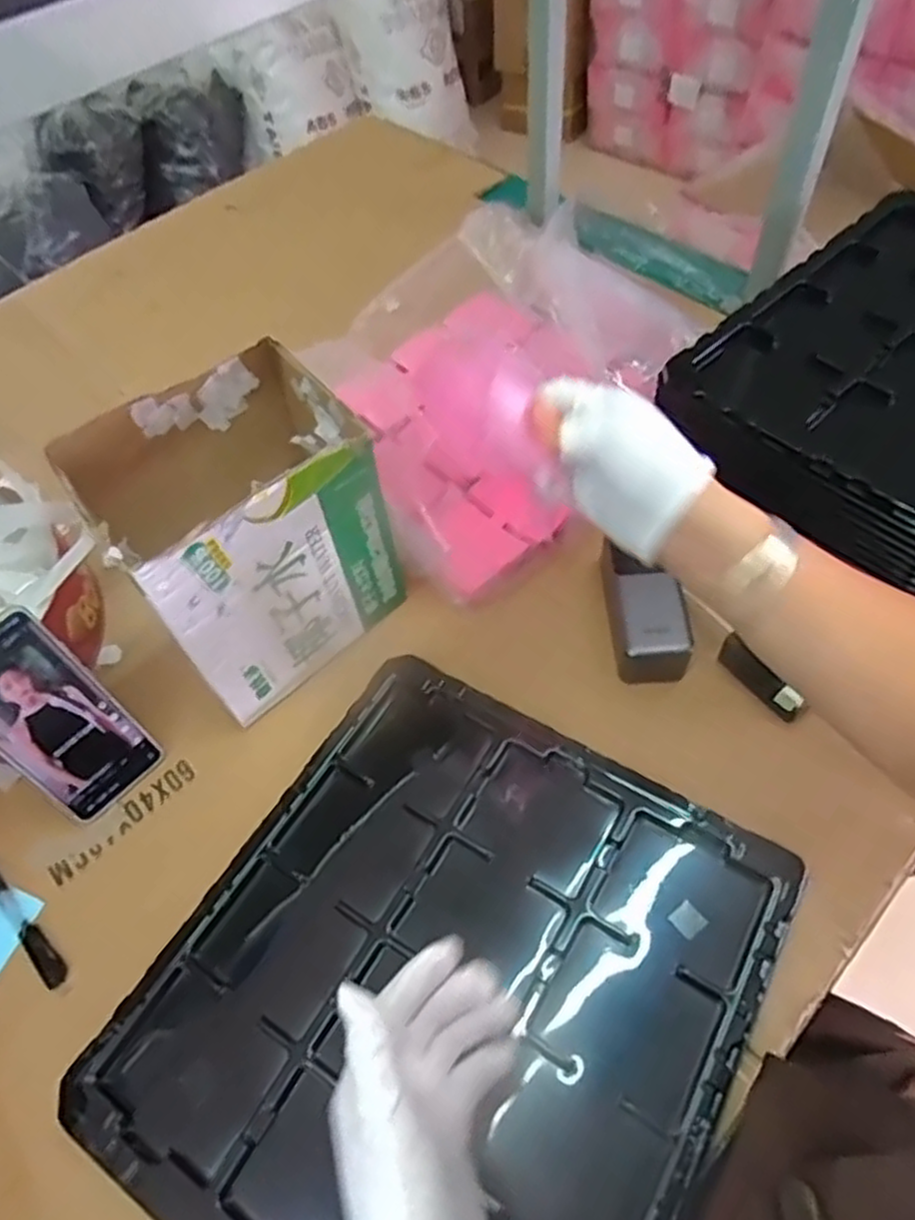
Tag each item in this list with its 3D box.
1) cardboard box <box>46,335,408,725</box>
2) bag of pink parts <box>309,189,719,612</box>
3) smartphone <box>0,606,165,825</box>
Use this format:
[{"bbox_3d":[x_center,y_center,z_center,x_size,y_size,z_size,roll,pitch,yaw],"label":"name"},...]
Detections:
[{"bbox_3d":[-0.161,-0.063,0.576,0.181,0.191,0.151,-37,62,-19],"label":"cardboard box"},{"bbox_3d":[0.028,-0.210,0.698,0.282,0.137,0.343,34,65,24],"label":"bag of pink parts"},{"bbox_3d":[-0.292,0.080,0.535,0.080,0.163,0.014,-44,37,-22],"label":"smartphone"}]

